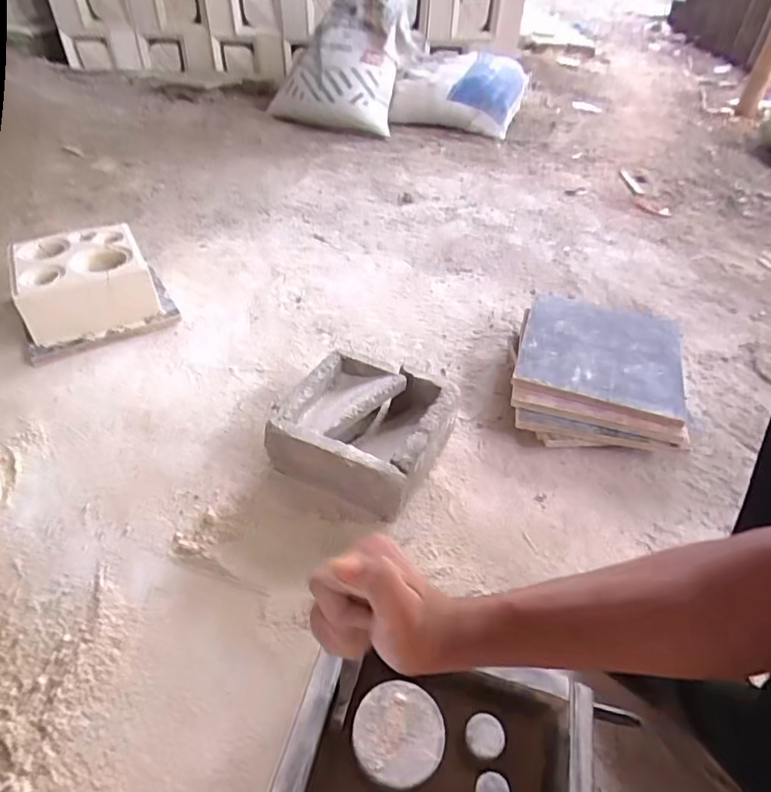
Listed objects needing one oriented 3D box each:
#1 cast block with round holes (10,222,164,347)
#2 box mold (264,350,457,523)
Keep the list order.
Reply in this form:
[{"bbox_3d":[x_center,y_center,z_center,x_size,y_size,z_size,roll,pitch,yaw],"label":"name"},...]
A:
[{"bbox_3d":[-0.517,-0.193,0.902,0.201,0.120,0.174,-21,47,-23],"label":"cast block with round holes"},{"bbox_3d":[-0.027,0.050,0.754,0.203,0.100,0.207,26,48,18],"label":"box mold"}]

